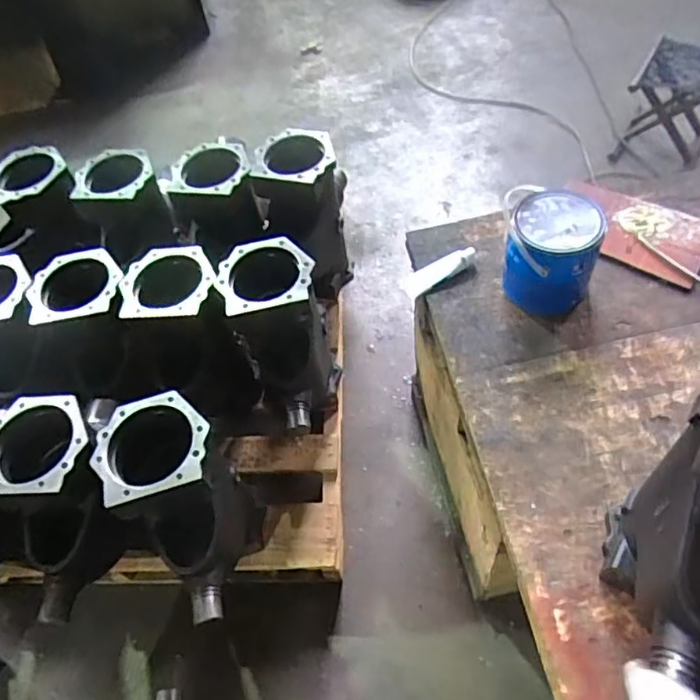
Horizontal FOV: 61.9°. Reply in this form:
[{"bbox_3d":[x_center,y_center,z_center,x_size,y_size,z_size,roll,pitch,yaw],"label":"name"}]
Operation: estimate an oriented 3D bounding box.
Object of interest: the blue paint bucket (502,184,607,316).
[{"bbox_3d":[0.343,-0.158,1.003,0.160,0.162,0.172,5,56,12],"label":"blue paint bucket"}]

